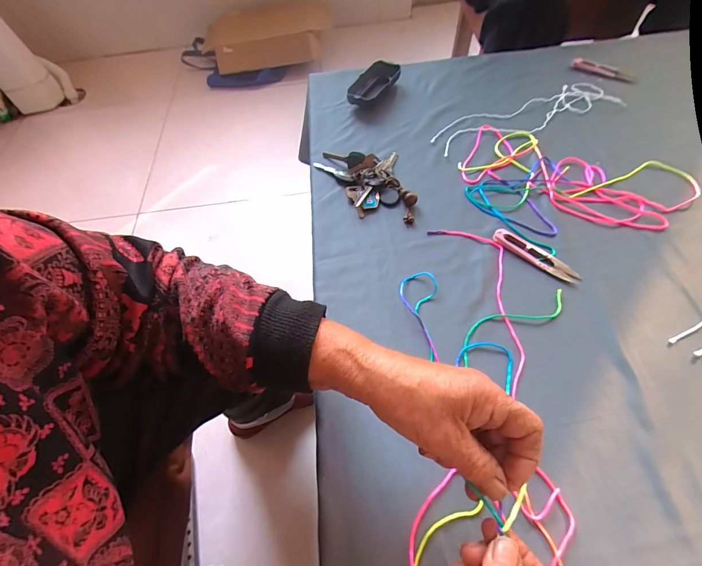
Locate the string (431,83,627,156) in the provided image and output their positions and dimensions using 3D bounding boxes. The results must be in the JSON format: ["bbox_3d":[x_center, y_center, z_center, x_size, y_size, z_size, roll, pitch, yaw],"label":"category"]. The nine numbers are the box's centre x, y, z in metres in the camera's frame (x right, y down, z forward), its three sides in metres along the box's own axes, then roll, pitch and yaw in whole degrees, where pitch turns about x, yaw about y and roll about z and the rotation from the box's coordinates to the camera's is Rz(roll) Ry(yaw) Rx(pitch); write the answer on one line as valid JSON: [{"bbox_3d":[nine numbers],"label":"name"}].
[{"bbox_3d":[0.270,-0.259,0.535,0.298,0.007,0.074,-17,59,-7],"label":"string"}]

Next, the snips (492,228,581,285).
[{"bbox_3d":[0.217,-0.034,0.408,0.103,0.009,0.026,37,68,23],"label":"snips"}]

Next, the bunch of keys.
[{"bbox_3d":[0.021,-0.137,0.478,0.113,0.023,0.148,-11,59,-3],"label":"bunch of keys"}]

